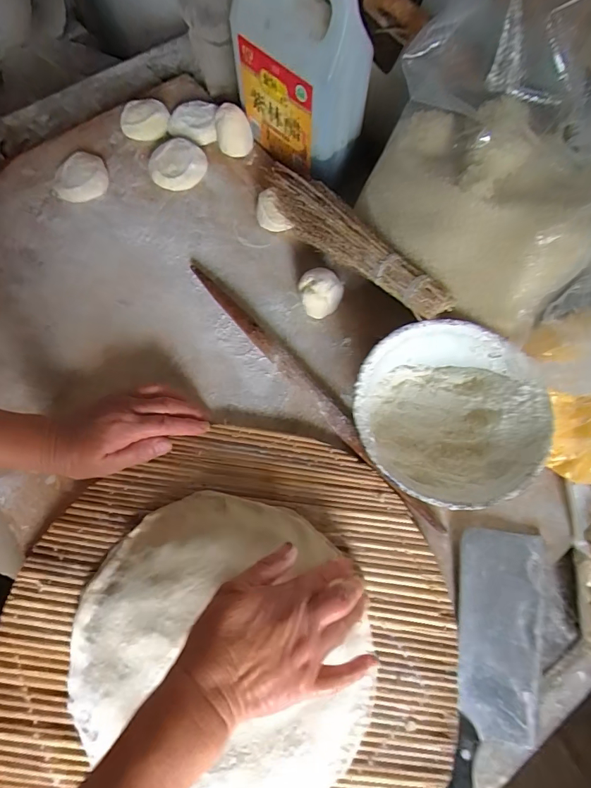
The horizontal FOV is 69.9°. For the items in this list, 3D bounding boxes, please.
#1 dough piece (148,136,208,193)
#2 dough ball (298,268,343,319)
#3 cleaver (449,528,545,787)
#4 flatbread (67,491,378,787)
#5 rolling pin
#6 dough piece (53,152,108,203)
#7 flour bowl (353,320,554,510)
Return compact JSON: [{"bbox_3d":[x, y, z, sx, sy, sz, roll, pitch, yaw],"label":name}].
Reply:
[{"bbox_3d":[-0.153,-0.297,0.551,0.072,0.023,0.072,-1,70,2],"label":"dough piece"},{"bbox_3d":[0.026,-0.112,0.473,0.043,0.043,0.039,36,75,14],"label":"dough ball"},{"bbox_3d":[0.173,0.262,0.363,0.078,0.024,0.276,9,70,5],"label":"cleaver"},{"bbox_3d":[-0.060,0.211,0.357,0.253,0.024,0.232,-1,70,2],"label":"flatbread"},{"bbox_3d":[0.007,-0.012,0.446,0.020,0.022,0.384,-38,73,-11],"label":"rolling pin"},{"bbox_3d":[-0.279,-0.282,0.548,0.067,0.017,0.071,-14,70,-3],"label":"dough piece"},{"bbox_3d":[0.144,0.021,0.408,0.166,0.054,0.167,-1,70,2],"label":"flour bowl"}]

